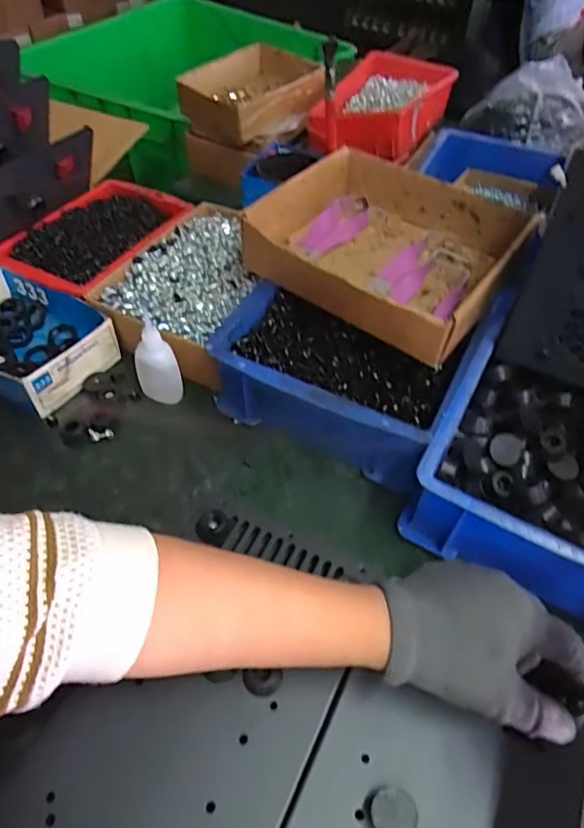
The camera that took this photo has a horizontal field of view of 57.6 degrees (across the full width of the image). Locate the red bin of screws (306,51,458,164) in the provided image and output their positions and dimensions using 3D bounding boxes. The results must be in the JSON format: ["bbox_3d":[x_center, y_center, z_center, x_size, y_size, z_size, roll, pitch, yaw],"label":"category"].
[{"bbox_3d":[0.119,-0.420,0.719,0.138,0.070,0.203,25,54,18],"label":"red bin of screws"}]

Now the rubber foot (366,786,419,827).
[{"bbox_3d":[0.056,0.224,0.297,0.026,0.012,0.025,1,50,-1],"label":"rubber foot"}]

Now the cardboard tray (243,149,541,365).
[{"bbox_3d":[0.092,-0.159,0.501,0.219,0.059,0.196,33,57,23],"label":"cardboard tray"}]

